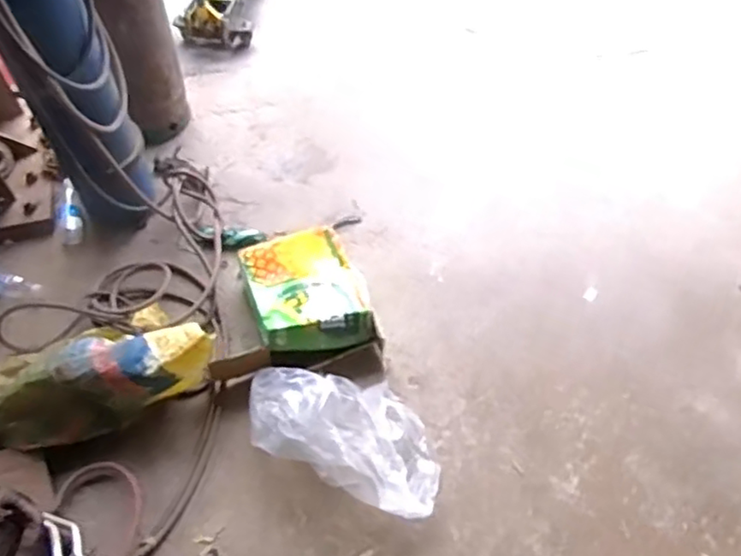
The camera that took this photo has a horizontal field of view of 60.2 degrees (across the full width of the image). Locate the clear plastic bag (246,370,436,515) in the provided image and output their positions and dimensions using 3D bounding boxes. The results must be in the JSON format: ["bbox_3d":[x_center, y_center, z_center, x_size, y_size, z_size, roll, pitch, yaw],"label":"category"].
[{"bbox_3d":[-0.056,0.340,1.484,0.484,0.152,0.276,21,60,15],"label":"clear plastic bag"}]

